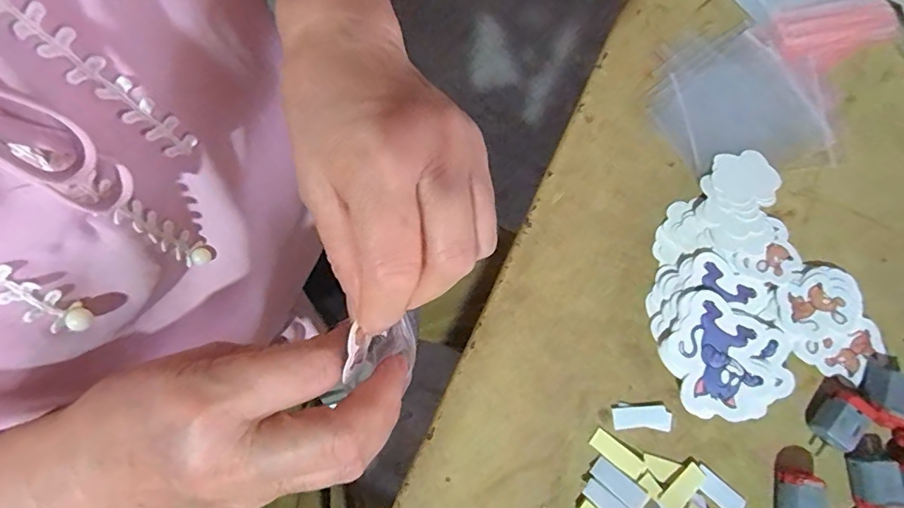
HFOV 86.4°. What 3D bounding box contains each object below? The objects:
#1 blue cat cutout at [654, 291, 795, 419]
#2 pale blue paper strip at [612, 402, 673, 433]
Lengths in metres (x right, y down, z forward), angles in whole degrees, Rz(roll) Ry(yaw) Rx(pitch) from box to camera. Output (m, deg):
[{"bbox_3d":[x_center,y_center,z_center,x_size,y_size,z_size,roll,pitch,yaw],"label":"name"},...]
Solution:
[{"bbox_3d":[0.144,0.058,0.253,0.065,0.006,0.059,28,79,4],"label":"blue cat cutout"},{"bbox_3d":[0.101,0.086,0.254,0.030,0.004,0.013,2,75,2],"label":"pale blue paper strip"}]

